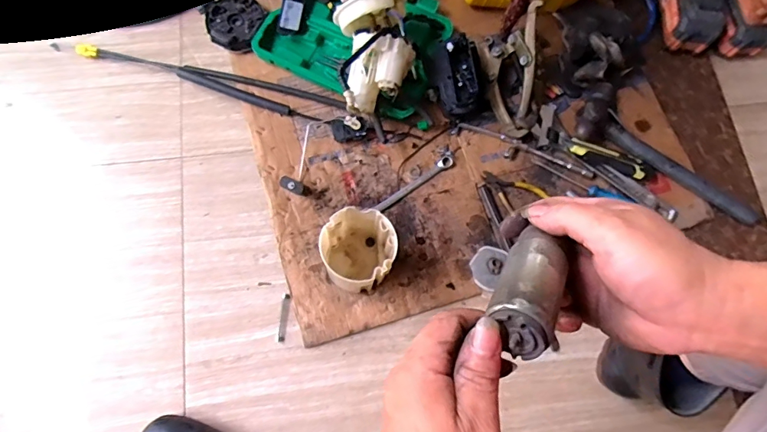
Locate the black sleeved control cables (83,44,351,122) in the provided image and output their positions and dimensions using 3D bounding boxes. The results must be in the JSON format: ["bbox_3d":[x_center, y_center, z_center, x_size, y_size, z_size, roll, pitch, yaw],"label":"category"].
[{"bbox_3d":[-0.296,-0.226,0.766,0.463,0.028,0.045,16,75,2],"label":"black sleeved control cables"}]

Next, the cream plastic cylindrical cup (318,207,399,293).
[{"bbox_3d":[-0.034,0.047,0.639,0.088,0.121,0.094,1,75,-3],"label":"cream plastic cylindrical cup"}]

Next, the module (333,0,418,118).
[{"bbox_3d":[-0.012,-0.261,0.685,0.124,0.100,0.194,1,75,-2],"label":"module"}]

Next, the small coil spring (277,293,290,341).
[{"bbox_3d":[-0.151,0.153,0.681,0.014,0.004,0.070,2,75,-2],"label":"small coil spring"}]

